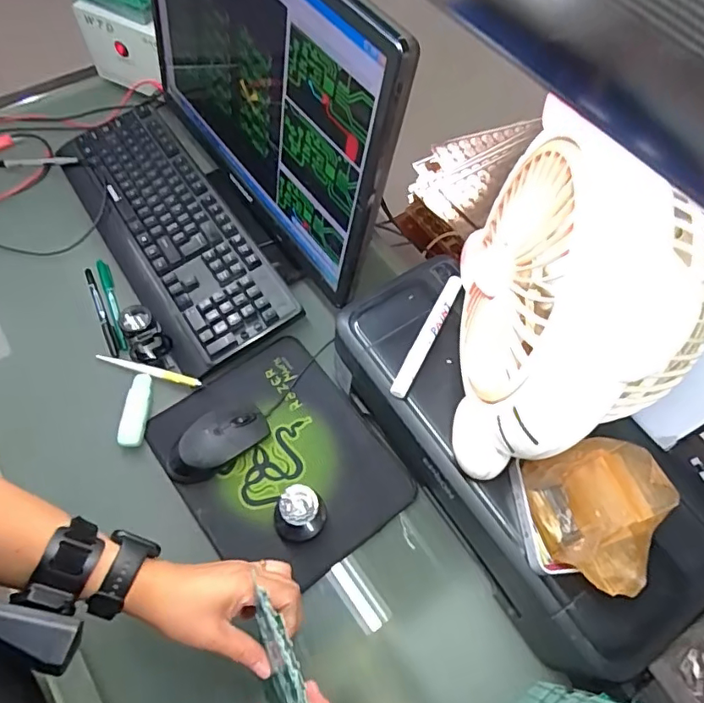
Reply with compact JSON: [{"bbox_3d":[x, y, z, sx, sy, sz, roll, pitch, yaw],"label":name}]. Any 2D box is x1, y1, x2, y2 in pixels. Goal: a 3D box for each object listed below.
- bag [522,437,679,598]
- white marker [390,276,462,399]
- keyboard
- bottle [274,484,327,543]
[{"bbox_3d":[0.195,0.131,0.405,0.087,0.063,0.104,-14,64,-10],"label":"bag"},{"bbox_3d":[0.075,-0.019,0.511,0.014,0.012,0.146,27,64,10],"label":"white marker"},{"bbox_3d":[-0.251,-0.173,0.711,0.165,0.037,0.450,-30,68,-17],"label":"keyboard"},{"bbox_3d":[-0.051,0.165,0.522,0.044,0.073,0.046,1,62,-2],"label":"bottle"}]

